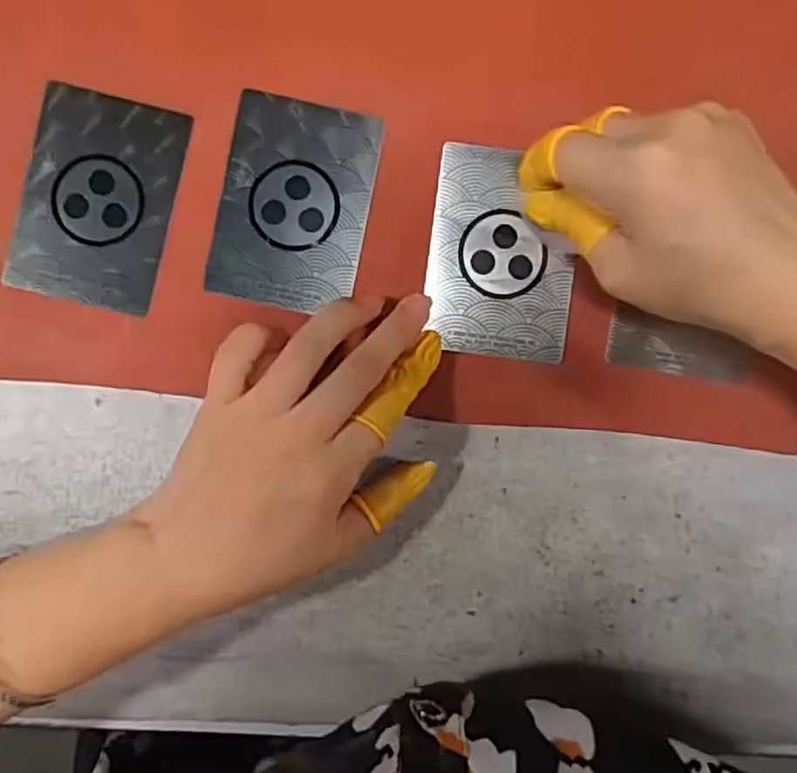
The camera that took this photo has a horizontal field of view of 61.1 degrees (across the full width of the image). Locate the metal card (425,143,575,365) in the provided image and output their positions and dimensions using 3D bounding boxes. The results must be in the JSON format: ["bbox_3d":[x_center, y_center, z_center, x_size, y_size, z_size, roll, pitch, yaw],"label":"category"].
[{"bbox_3d":[0.045,-0.057,0.289,0.062,0.004,0.087,7,91,-3],"label":"metal card"}]

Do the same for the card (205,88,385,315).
[{"bbox_3d":[-0.044,-0.075,0.283,0.061,0.009,0.083,12,96,-3],"label":"card"}]

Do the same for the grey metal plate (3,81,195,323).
[{"bbox_3d":[-0.125,-0.077,0.282,0.059,0.004,0.085,14,92,-6],"label":"grey metal plate"}]

